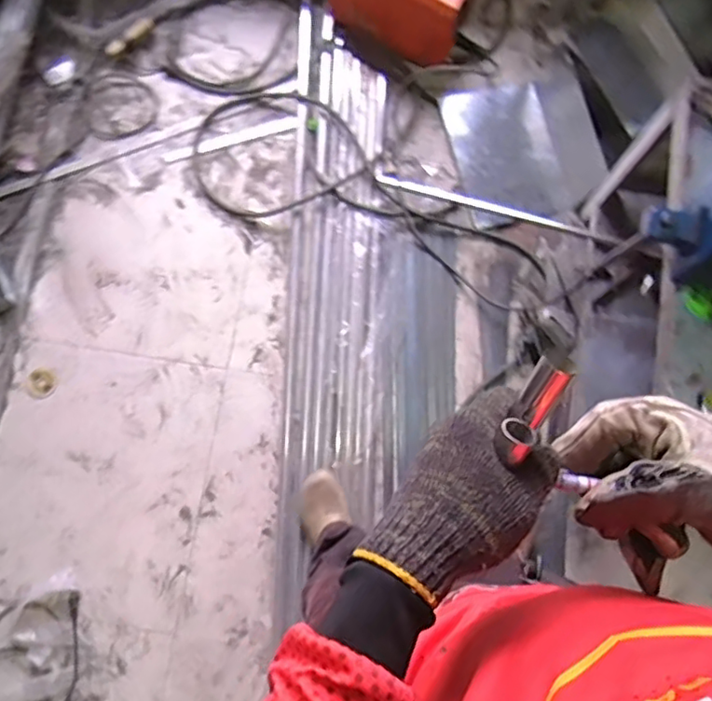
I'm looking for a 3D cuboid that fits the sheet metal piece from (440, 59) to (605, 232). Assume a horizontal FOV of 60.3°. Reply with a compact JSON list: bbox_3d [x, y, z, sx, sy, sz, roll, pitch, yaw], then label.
[{"bbox_3d":[0.421,-0.525,1.493,0.350,0.126,0.385,-11,79,-2],"label":"sheet metal piece"}]

